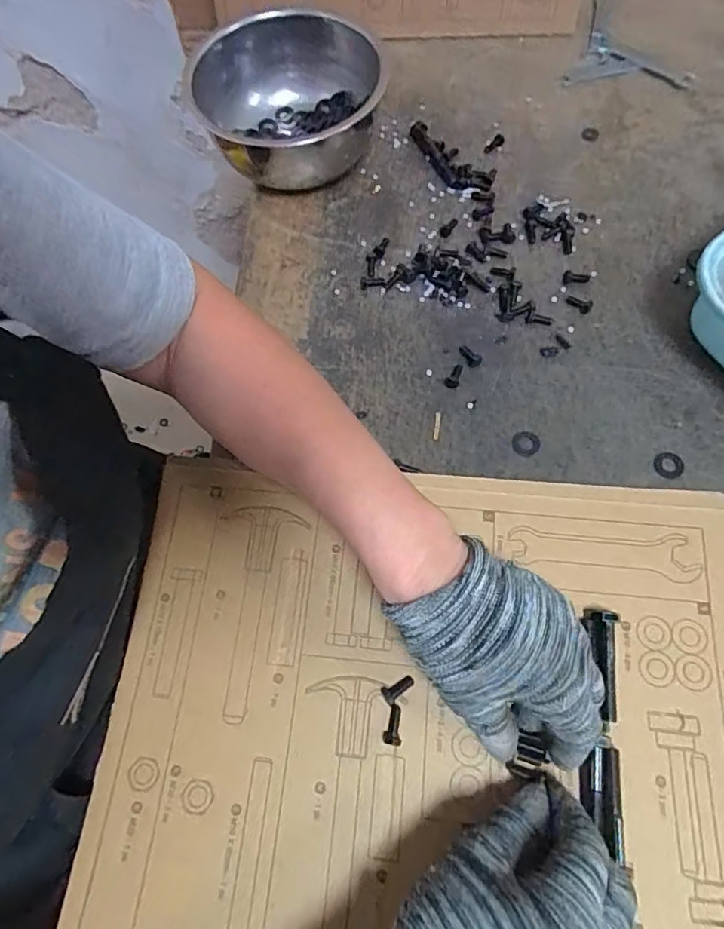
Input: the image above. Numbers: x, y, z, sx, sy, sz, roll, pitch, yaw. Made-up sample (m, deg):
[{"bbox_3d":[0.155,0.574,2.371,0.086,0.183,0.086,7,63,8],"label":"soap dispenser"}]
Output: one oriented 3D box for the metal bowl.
[{"bbox_3d":[-0.068,-0.332,0.477,0.148,0.082,0.148,0,67,1],"label":"metal bowl"}]

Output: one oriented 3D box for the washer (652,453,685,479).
[{"bbox_3d":[0.215,0.000,0.367,0.020,0.004,0.021,36,72,15],"label":"washer"}]

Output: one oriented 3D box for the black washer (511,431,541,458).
[{"bbox_3d":[0.118,-0.016,0.378,0.019,0.004,0.020,0,67,1],"label":"black washer"}]

